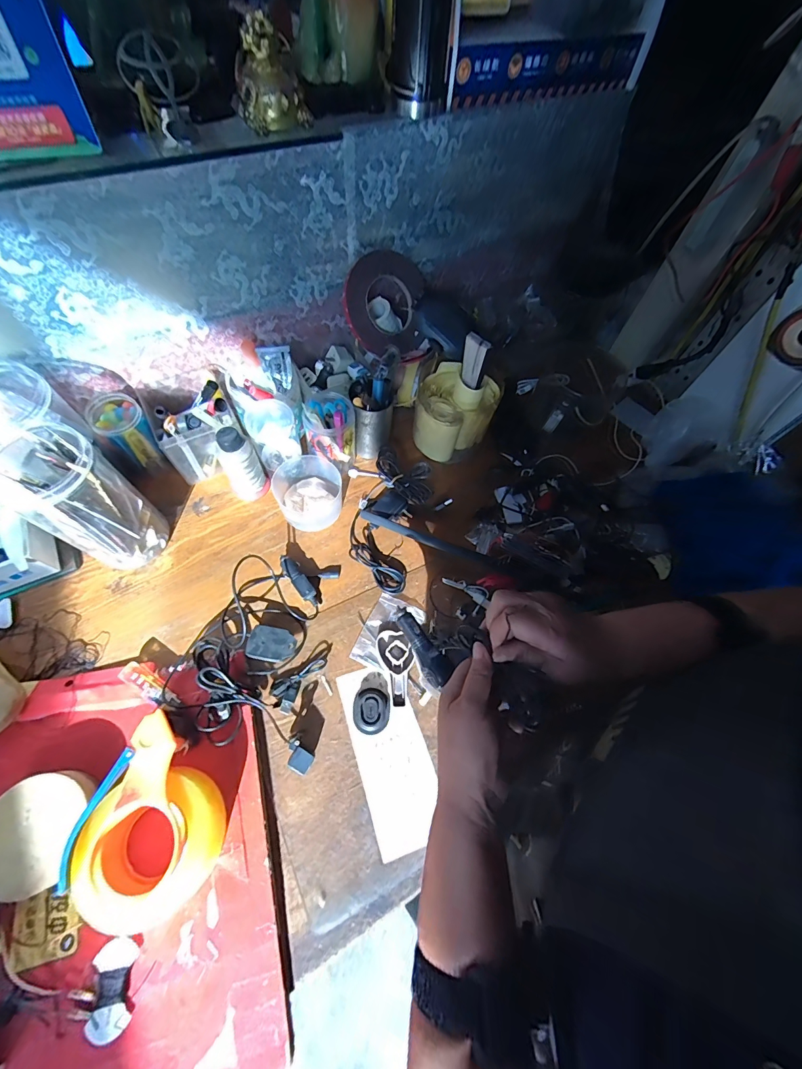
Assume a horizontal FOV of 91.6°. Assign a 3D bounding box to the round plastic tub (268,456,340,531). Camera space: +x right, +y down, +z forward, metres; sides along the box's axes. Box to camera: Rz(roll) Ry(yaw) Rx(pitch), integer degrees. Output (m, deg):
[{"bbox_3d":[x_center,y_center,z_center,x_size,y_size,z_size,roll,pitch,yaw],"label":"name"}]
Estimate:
[{"bbox_3d":[-0.138,-0.062,0.587,0.096,0.054,0.099,1,63,-3],"label":"round plastic tub"}]

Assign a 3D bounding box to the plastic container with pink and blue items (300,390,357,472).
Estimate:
[{"bbox_3d":[-0.106,-0.150,0.592,0.075,0.131,0.065,-5,63,-6],"label":"plastic container with pink and blue items"}]

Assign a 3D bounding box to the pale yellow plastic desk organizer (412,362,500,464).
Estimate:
[{"bbox_3d":[0.088,-0.198,0.632,0.115,0.122,0.109,1,63,-3],"label":"pale yellow plastic desk organizer"}]

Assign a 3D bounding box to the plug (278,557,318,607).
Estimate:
[{"bbox_3d":[-0.143,0.063,0.543,0.023,0.019,0.080,-32,69,-18],"label":"plug"}]

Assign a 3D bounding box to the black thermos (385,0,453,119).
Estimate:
[{"bbox_3d":[0.018,-0.557,0.413,0.075,0.149,0.058,4,62,-1],"label":"black thermos"}]

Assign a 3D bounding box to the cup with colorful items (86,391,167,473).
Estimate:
[{"bbox_3d":[-0.386,-0.144,0.555,0.059,0.095,0.064,1,63,-3],"label":"cup with colorful items"}]

